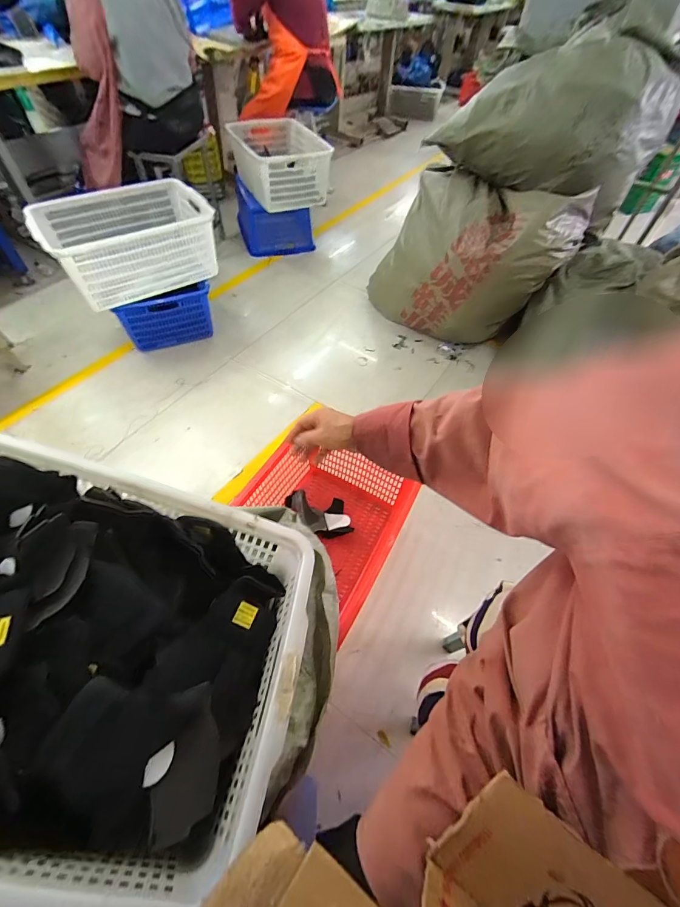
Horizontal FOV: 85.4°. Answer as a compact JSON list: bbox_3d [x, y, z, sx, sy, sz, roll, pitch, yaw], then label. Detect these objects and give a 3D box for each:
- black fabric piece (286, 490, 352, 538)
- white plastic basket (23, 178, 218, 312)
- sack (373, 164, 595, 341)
[{"bbox_3d":[-0.066,0.197,1.146,0.197,0.106,0.128,1,55,-3],"label":"black fabric piece"},{"bbox_3d":[-0.790,-0.806,1.412,0.564,0.243,0.356,-30,62,-23],"label":"white plastic basket"},{"bbox_3d":[0.493,-0.769,1.550,0.721,0.590,0.342,33,59,18],"label":"sack"}]

